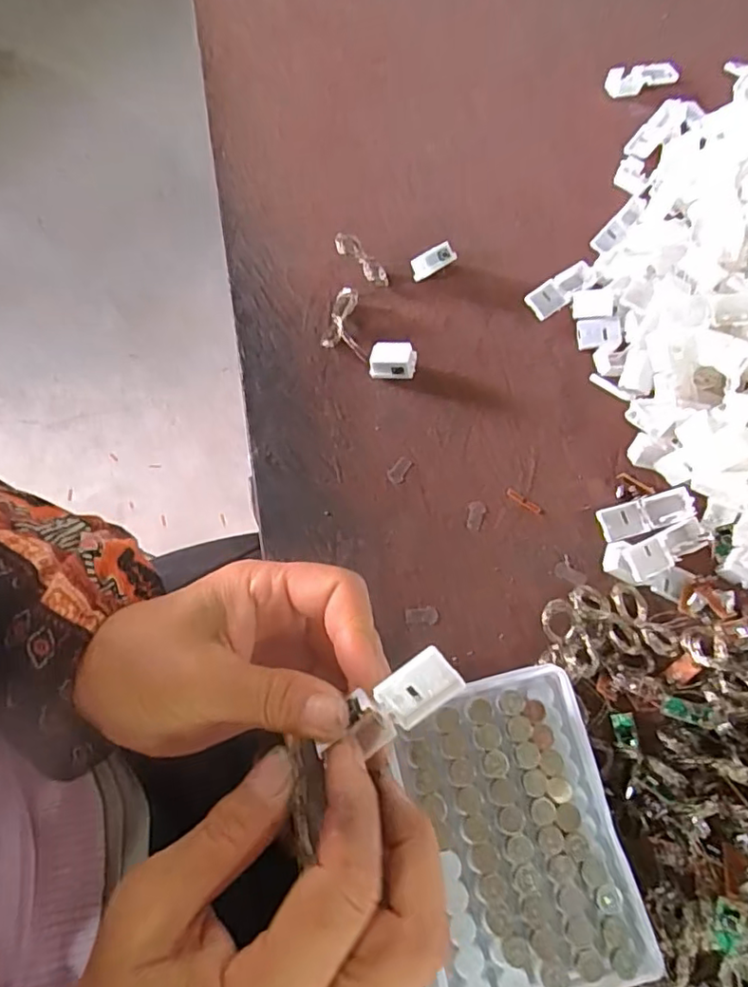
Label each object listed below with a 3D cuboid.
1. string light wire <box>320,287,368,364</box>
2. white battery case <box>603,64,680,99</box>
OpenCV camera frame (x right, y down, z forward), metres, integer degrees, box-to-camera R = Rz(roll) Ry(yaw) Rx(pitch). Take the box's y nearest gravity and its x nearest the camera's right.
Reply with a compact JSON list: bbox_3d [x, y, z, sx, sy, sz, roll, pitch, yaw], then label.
[{"bbox_3d":[-0.022,-0.111,0.385,0.027,0.010,0.053,-6,70,-4],"label":"string light wire"},{"bbox_3d":[0.220,-0.339,0.483,0.061,0.015,0.017,-11,70,-6],"label":"white battery case"}]

